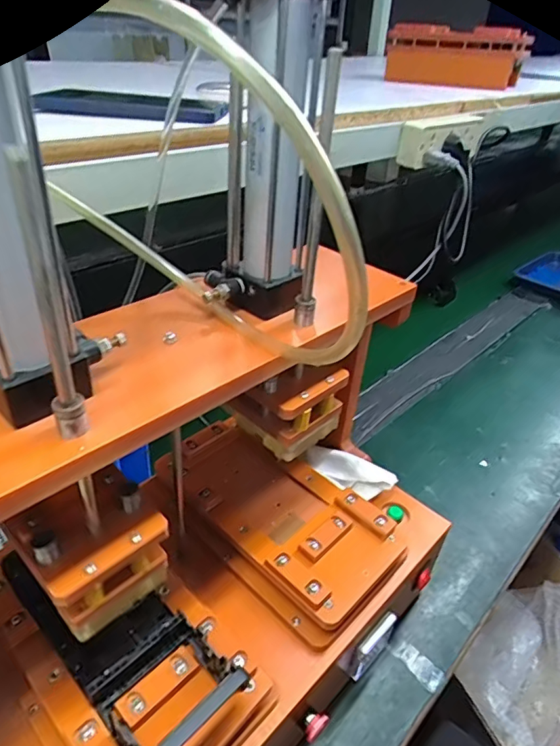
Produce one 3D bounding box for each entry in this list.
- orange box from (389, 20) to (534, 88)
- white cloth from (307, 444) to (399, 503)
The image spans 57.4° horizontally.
[{"bbox_3d":[0.305,-0.565,0.912,0.243,0.094,0.043,27,37,32],"label":"orange box"},{"bbox_3d":[0.075,0.109,0.558,0.099,0.033,0.026,18,37,20],"label":"white cloth"}]

